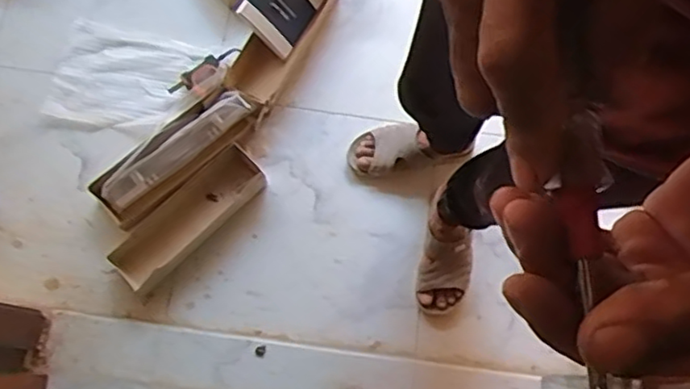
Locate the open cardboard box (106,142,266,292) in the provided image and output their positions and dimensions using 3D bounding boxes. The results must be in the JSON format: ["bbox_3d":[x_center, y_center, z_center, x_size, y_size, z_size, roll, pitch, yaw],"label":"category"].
[{"bbox_3d":[-0.314,0.049,1.279,0.338,0.071,0.113,-43,80,-12],"label":"open cardboard box"}]

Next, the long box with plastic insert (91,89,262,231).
[{"bbox_3d":[-0.343,-0.084,1.307,0.366,0.053,0.121,-40,79,-11],"label":"long box with plastic insert"}]

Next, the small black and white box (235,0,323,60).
[{"bbox_3d":[-0.139,-0.422,1.378,0.145,0.038,0.188,35,73,-28],"label":"small black and white box"}]

